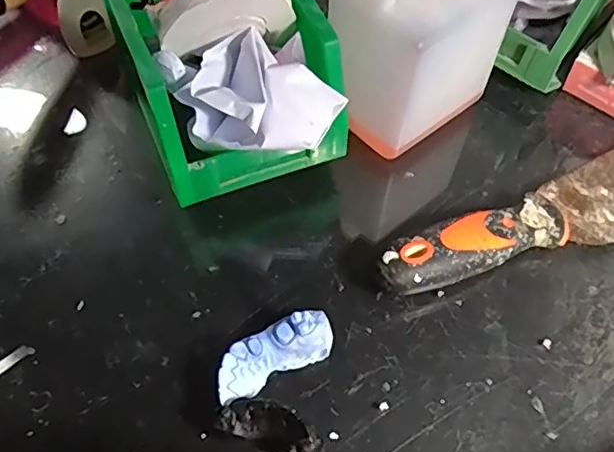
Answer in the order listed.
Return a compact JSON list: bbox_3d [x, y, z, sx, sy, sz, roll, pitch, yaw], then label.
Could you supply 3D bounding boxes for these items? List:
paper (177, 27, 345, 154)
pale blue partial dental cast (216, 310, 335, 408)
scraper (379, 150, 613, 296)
[{"bbox_3d":[-0.023,-0.066,0.307,0.081,0.039,0.059,18,58,10],"label":"paper"},{"bbox_3d":[-0.016,0.063,0.283,0.060,0.022,0.022,-24,60,-16],"label":"pale blue partial dental cast"},{"bbox_3d":[0.136,0.001,0.325,0.200,0.029,0.060,-22,60,-15],"label":"scraper"}]

